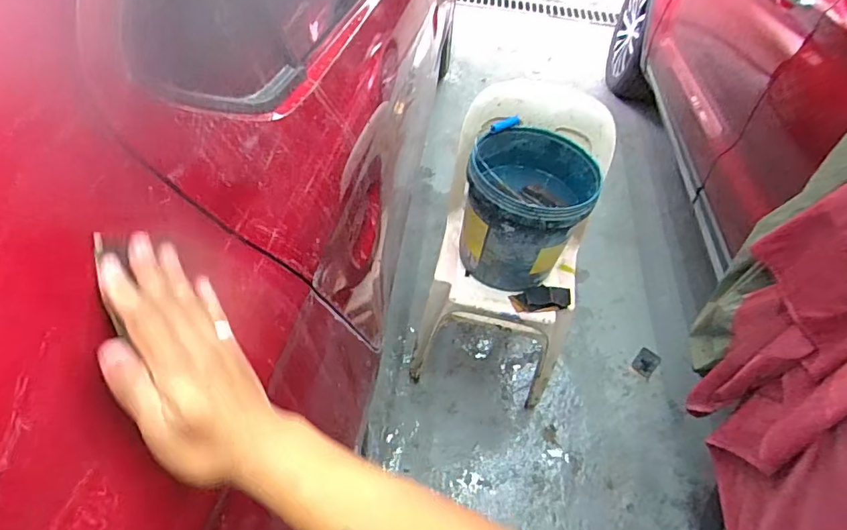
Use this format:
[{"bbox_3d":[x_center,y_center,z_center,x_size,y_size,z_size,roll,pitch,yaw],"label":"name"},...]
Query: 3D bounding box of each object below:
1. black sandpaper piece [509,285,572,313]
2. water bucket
[{"bbox_3d":[0.300,0.084,1.301,0.158,0.047,0.079,-7,51,-12],"label":"black sandpaper piece"},{"bbox_3d":[0.259,-0.144,1.291,0.289,0.295,0.310,3,49,-4],"label":"water bucket"}]

